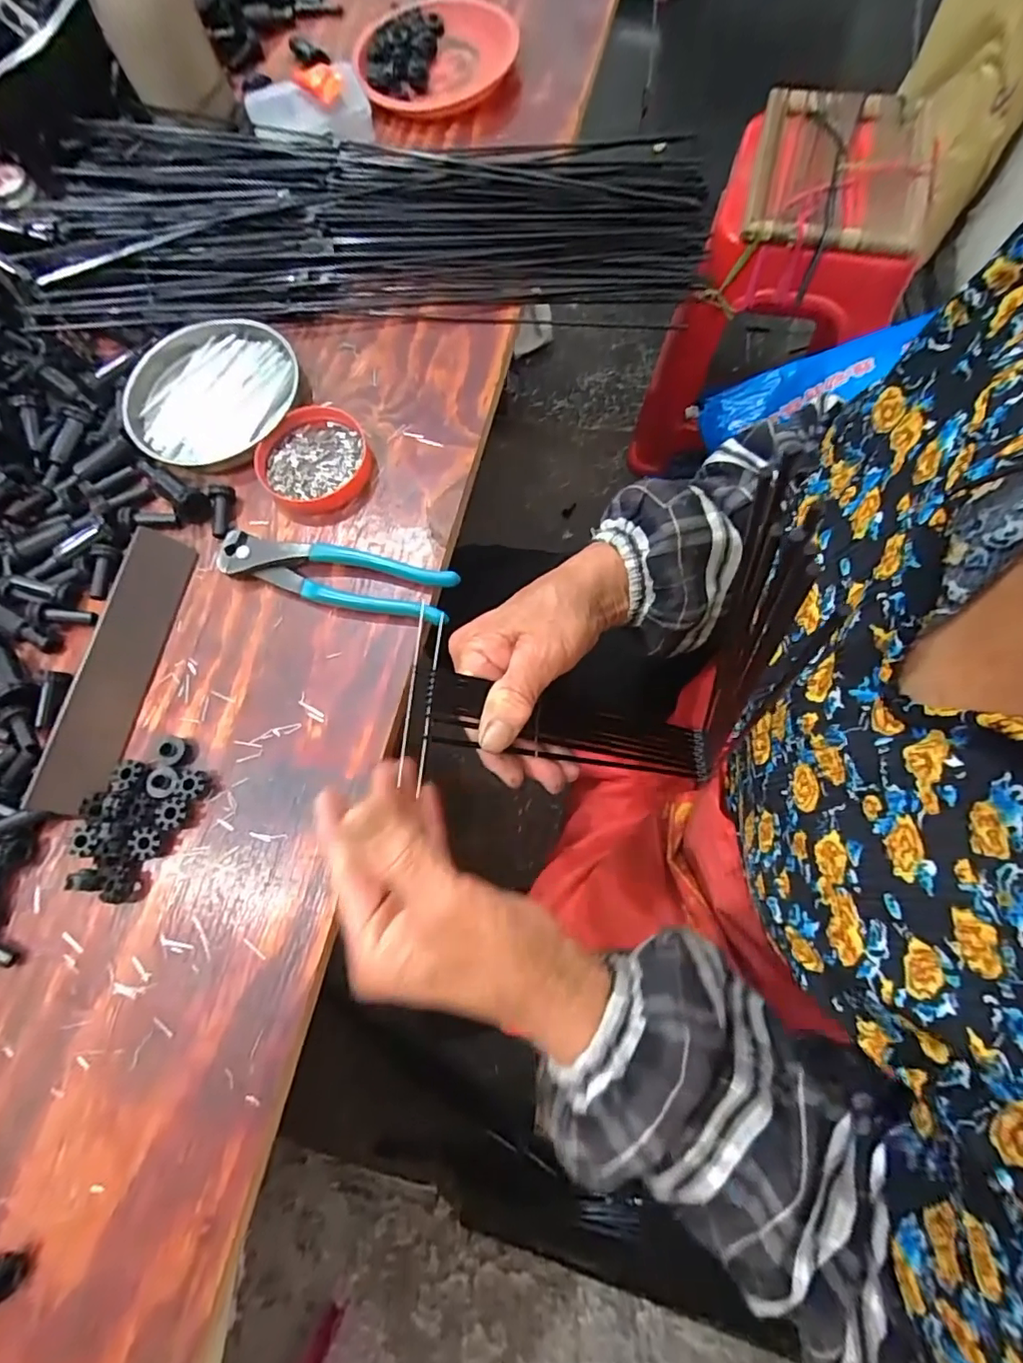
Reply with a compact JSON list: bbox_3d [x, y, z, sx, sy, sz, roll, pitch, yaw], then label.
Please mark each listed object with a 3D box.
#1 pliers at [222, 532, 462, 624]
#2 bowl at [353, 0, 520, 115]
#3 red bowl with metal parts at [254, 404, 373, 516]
[{"bbox_3d":[-0.118,-0.071,0.377,0.161,0.016,0.040,10,74,7],"label":"pliers"},{"bbox_3d":[-0.069,-0.575,0.514,0.144,0.032,0.141,-1,73,4],"label":"bowl"},{"bbox_3d":[-0.141,-0.161,0.406,0.075,0.017,0.079,-1,73,4],"label":"red bowl with metal parts"}]

